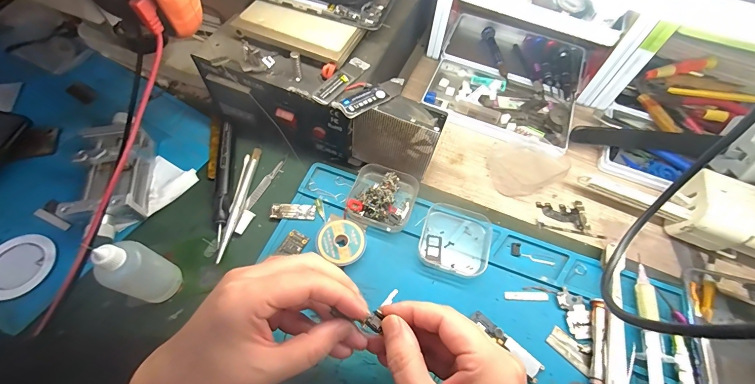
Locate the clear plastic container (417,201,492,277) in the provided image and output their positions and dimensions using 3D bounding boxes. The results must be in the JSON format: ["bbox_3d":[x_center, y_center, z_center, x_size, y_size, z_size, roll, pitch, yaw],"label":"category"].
[{"bbox_3d":[0.074,0.045,0.316,0.063,0.017,0.061,17,61,7],"label":"clear plastic container"}]

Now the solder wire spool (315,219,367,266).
[{"bbox_3d":[-0.033,0.048,0.310,0.044,0.012,0.042,1,60,-2],"label":"solder wire spool"}]

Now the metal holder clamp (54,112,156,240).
[{"bbox_3d":[-0.255,-0.019,0.322,0.059,0.030,0.132,-7,61,-6],"label":"metal holder clamp"}]

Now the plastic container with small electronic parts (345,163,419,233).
[{"bbox_3d":[0.006,0.005,0.331,0.062,0.024,0.063,17,61,8],"label":"plastic container with small electronic parts"}]

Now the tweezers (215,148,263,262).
[{"bbox_3d":[-0.136,0.009,0.332,0.010,0.008,0.125,6,60,1],"label":"tweezers"}]

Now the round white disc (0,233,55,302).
[{"bbox_3d":[-0.315,0.065,0.290,0.054,0.006,0.056,1,60,-2],"label":"round white disc"}]

